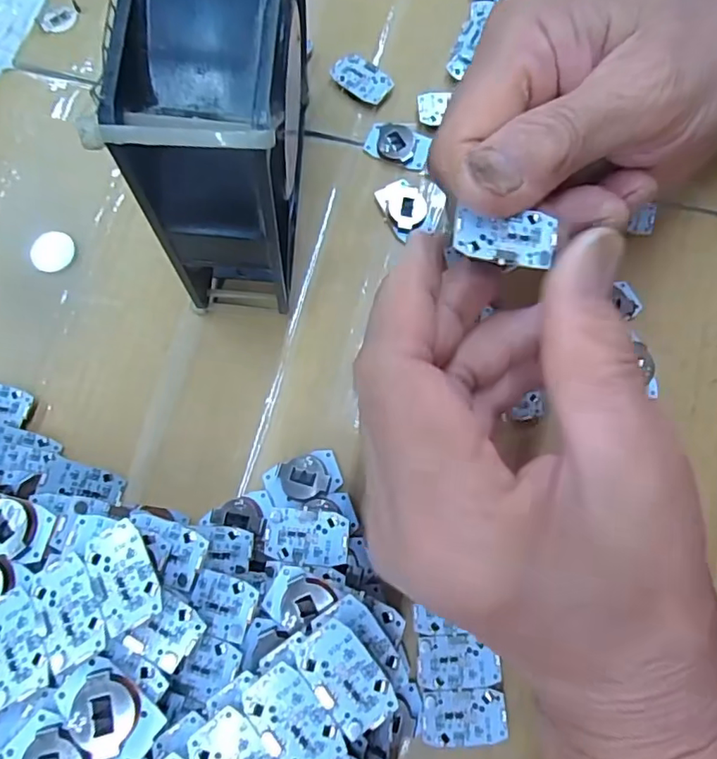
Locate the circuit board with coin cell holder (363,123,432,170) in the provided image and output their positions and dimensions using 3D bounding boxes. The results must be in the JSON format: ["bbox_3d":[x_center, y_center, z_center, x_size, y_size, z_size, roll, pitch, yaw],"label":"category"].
[{"bbox_3d":[0.019,-0.110,0.258,0.030,0.006,0.019,21,77,6],"label":"circuit board with coin cell holder"}]

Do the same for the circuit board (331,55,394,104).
[{"bbox_3d":[0.002,-0.144,0.266,0.029,0.008,0.017,44,81,11],"label":"circuit board"}]

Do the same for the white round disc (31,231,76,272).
[{"bbox_3d":[-0.138,-0.058,0.250,0.020,0.004,0.019,0,76,1],"label":"white round disc"}]

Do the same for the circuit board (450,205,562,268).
[{"bbox_3d":[0.043,-0.042,0.161,0.029,0.004,0.017,6,76,3],"label":"circuit board"}]

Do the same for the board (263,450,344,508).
[{"bbox_3d":[-0.022,0.040,0.221,0.029,0.006,0.019,-24,77,-5],"label":"board"}]

